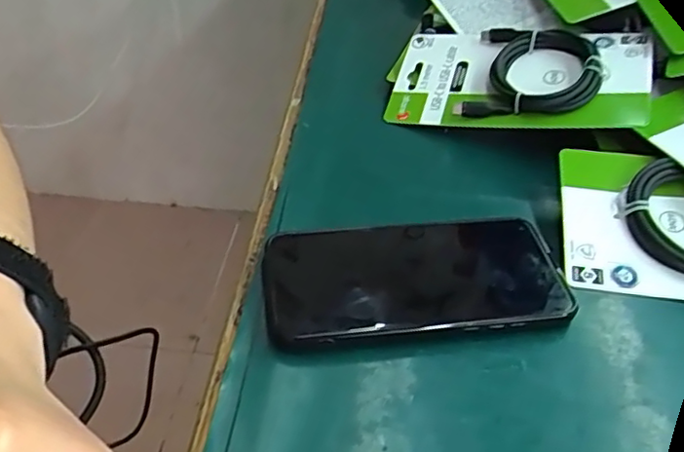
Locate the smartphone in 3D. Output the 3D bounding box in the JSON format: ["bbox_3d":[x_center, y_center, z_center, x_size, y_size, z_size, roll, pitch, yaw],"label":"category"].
[{"bbox_3d":[0.039,0.028,0.342,0.158,0.012,0.077,-4,42,-8],"label":"smartphone"}]

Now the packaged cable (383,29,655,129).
[{"bbox_3d":[0.128,-0.111,0.462,0.178,0.021,0.098,7,55,22],"label":"packaged cable"}]

